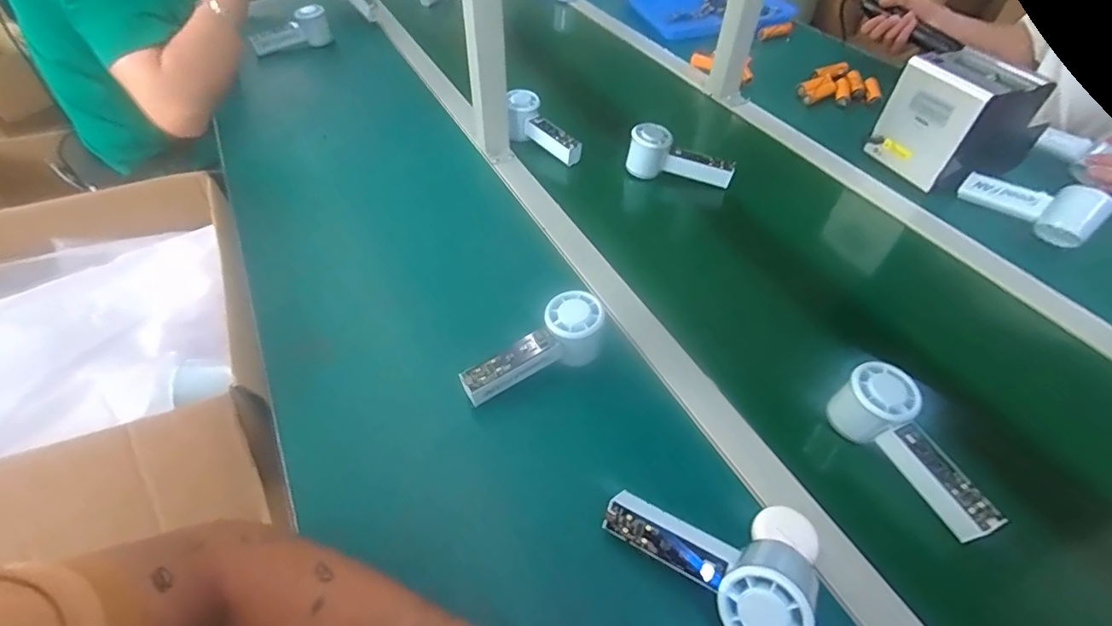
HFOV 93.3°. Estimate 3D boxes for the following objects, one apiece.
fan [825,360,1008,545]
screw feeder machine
[{"bbox_3d":[0.312,0.115,0.451,0.048,0.061,0.147,-23,51,-16],"label":"fan"},{"bbox_3d":[0.571,-0.277,0.730,0.182,0.136,0.126,-17,50,-12],"label":"screw feeder machine"}]

